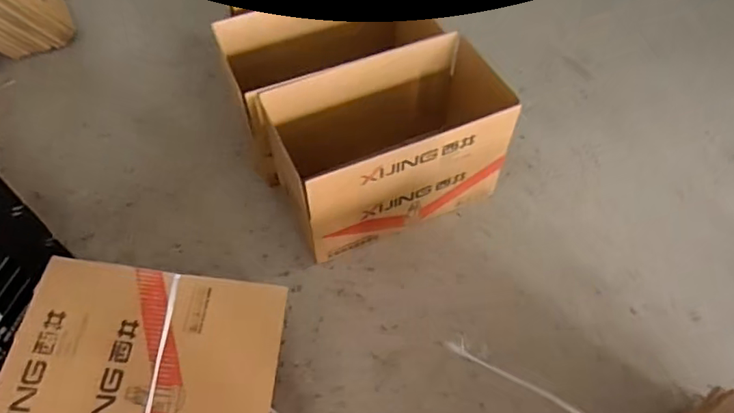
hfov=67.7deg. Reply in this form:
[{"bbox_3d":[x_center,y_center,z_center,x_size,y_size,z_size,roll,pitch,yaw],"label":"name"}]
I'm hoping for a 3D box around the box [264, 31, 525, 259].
[{"bbox_3d":[0.029,-0.095,0.872,0.335,0.199,0.208,-19,58,-12],"label":"box"}]

